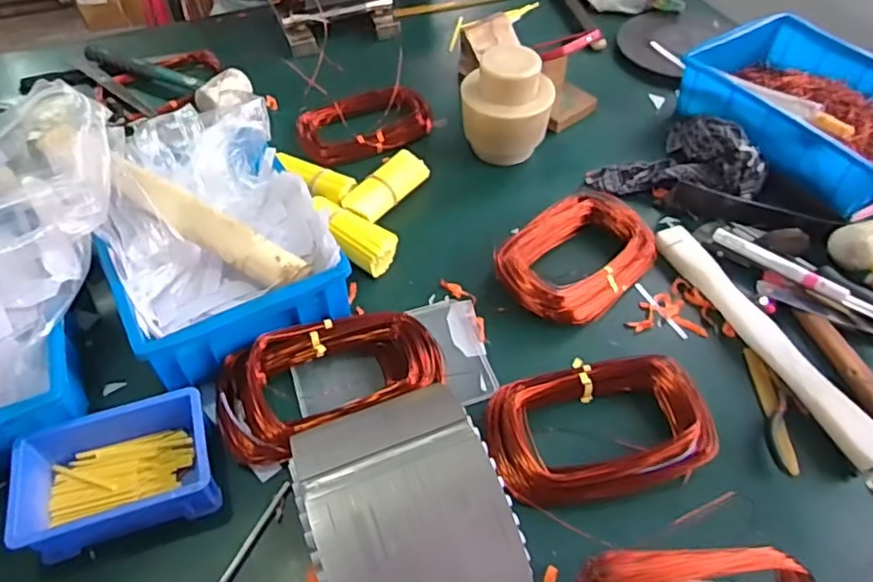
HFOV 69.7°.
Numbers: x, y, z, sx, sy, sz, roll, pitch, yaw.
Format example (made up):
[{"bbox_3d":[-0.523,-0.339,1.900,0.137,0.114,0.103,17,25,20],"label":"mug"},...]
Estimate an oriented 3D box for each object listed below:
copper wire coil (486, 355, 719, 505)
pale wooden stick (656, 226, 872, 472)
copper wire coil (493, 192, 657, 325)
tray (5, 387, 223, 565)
[{"bbox_3d":[0.142,0.117,0.554,0.188,0.036,0.122,-15,53,-12],"label":"copper wire coil"},{"bbox_3d":[0.318,0.039,0.613,0.034,0.030,0.292,-19,53,-15],"label":"pale wooden stick"},{"bbox_3d":[0.154,-0.041,0.679,0.124,0.046,0.177,37,60,26],"label":"copper wire coil"},{"bbox_3d":[-0.260,0.146,0.517,0.147,0.049,0.108,-16,53,-13],"label":"tray"}]

